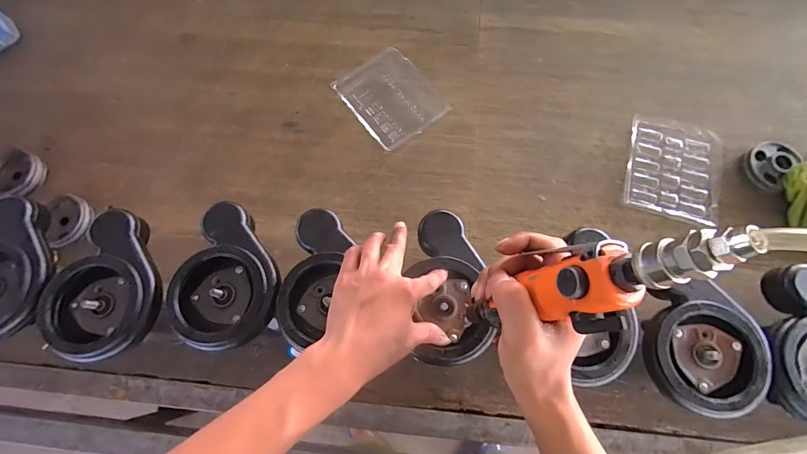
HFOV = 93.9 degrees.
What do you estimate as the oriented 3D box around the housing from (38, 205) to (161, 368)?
[{"bbox_3d":[-0.333,0.067,0.434,0.114,0.035,0.159,18,74,6],"label":"housing"}]

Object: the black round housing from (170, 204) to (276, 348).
[{"bbox_3d":[-0.210,0.059,0.433,0.116,0.037,0.153,-33,76,-9],"label":"black round housing"}]

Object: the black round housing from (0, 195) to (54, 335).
[{"bbox_3d":[-0.480,0.046,0.441,0.115,0.033,0.161,-13,74,-3],"label":"black round housing"}]

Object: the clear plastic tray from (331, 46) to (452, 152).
[{"bbox_3d":[-0.023,-0.242,0.693,0.151,0.018,0.186,-36,76,-9],"label":"clear plastic tray"}]

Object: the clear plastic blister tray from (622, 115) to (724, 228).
[{"bbox_3d":[0.466,-0.106,0.647,0.156,0.022,0.197,16,74,5],"label":"clear plastic blister tray"}]

